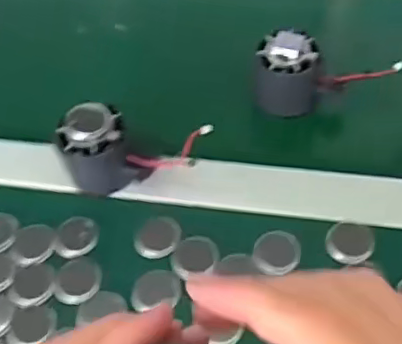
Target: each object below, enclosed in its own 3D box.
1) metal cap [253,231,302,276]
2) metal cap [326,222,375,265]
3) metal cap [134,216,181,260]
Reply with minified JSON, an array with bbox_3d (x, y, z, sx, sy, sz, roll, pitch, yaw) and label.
[{"bbox_3d":[0.052,0.054,0.413,0.031,0.007,0.036,6,54,9],"label":"metal cap"},{"bbox_3d":[0.102,0.048,0.414,0.031,0.005,0.031,-2,53,3],"label":"metal cap"},{"bbox_3d":[-0.031,0.046,0.428,0.028,0.004,0.032,25,59,22],"label":"metal cap"}]

